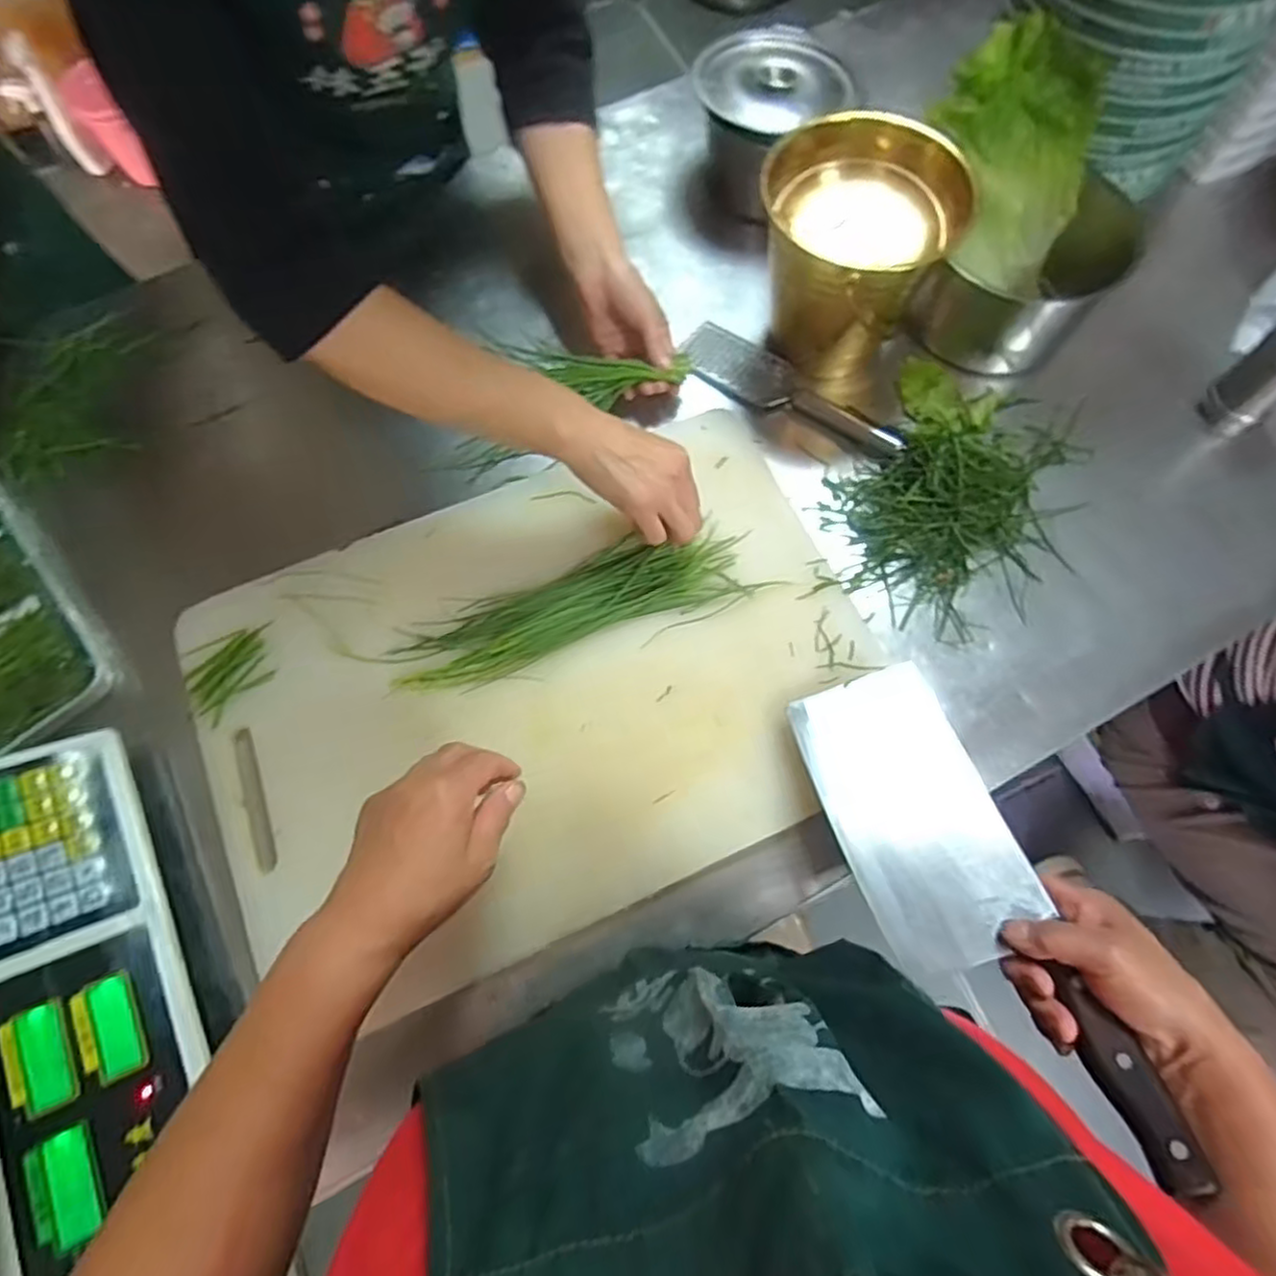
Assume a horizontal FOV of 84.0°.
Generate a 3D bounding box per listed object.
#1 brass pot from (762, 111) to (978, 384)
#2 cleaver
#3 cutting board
[{"bbox_3d":[0.168,-0.310,0.577,0.138,0.138,0.124,-35,74,-11],"label":"brass pot"},{"bbox_3d":[0.192,0.146,0.415,0.105,0.019,0.294,-21,56,-6],"label":"cleaver"},{"bbox_3d":[-0.073,0.026,0.504,0.465,0.034,0.335,-23,72,-7],"label":"cutting board"}]

